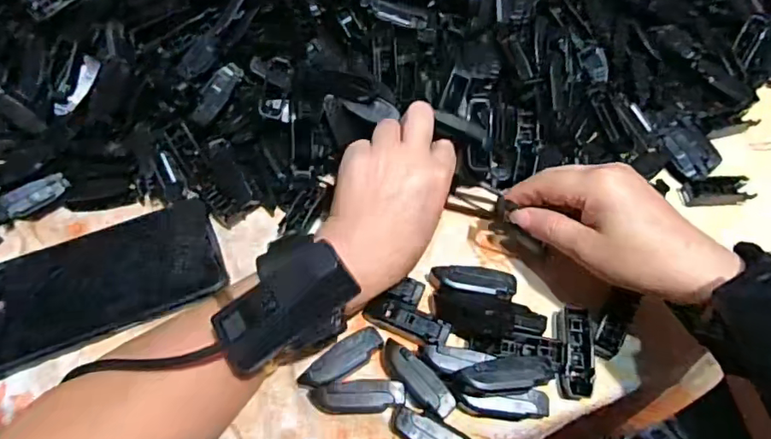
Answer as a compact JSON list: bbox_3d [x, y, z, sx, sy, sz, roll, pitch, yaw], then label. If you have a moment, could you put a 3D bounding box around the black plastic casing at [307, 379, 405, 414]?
[{"bbox_3d":[-0.017,0.106,0.322,0.056,0.012,0.020,-3,61,-1],"label":"black plastic casing"}]

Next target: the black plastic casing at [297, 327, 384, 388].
[{"bbox_3d":[-0.027,0.085,0.327,0.055,0.005,0.018,-30,65,-15],"label":"black plastic casing"}]

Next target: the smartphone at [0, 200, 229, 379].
[{"bbox_3d":[-0.193,0.040,0.354,0.163,0.010,0.080,-21,63,-10],"label":"smartphone"}]

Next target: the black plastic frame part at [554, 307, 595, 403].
[{"bbox_3d":[0.118,0.083,0.335,0.020,0.017,0.055,7,62,4],"label":"black plastic frame part"}]

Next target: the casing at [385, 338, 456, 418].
[{"bbox_3d":[0.019,0.098,0.325,0.018,0.019,0.054,-36,67,-17],"label":"casing"}]

